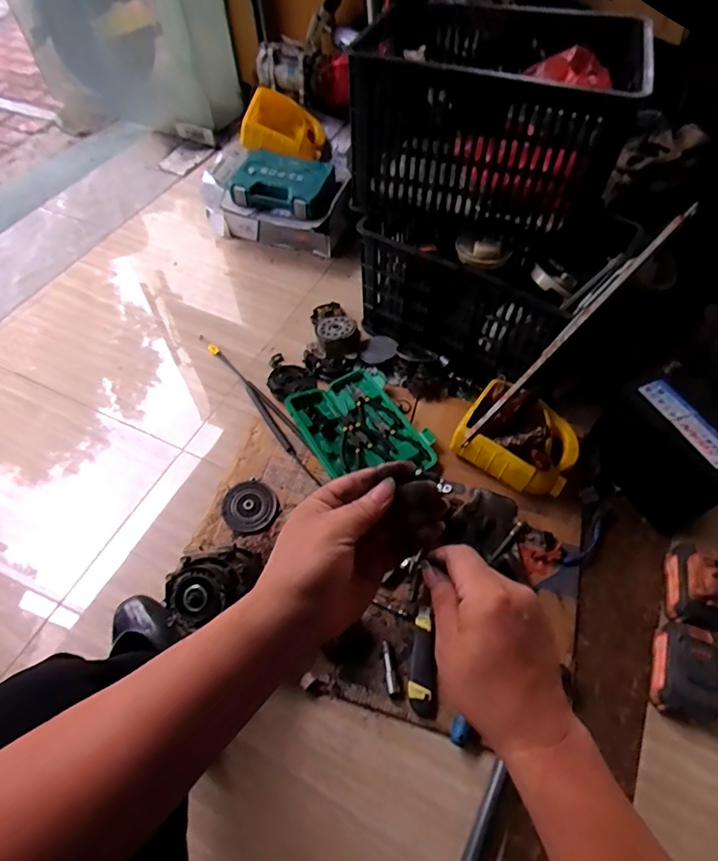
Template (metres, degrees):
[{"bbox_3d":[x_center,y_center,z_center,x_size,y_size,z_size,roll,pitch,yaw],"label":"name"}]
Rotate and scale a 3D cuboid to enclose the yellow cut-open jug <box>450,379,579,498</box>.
[{"bbox_3d":[0.315,0.017,0.967,0.212,0.115,0.179,28,62,18],"label":"yellow cut-open jug"}]

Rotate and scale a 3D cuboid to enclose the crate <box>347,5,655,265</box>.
[{"bbox_3d":[0.280,-0.655,1.037,0.495,0.314,0.467,15,58,11],"label":"crate"}]

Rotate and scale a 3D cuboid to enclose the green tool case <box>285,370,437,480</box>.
[{"bbox_3d":[0.004,-0.002,1.047,0.229,0.038,0.302,-25,59,-14],"label":"green tool case"}]

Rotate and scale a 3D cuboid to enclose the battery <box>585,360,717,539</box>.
[{"bbox_3d":[0.570,0.030,0.908,0.134,0.208,0.240,-17,58,-10],"label":"battery"}]

